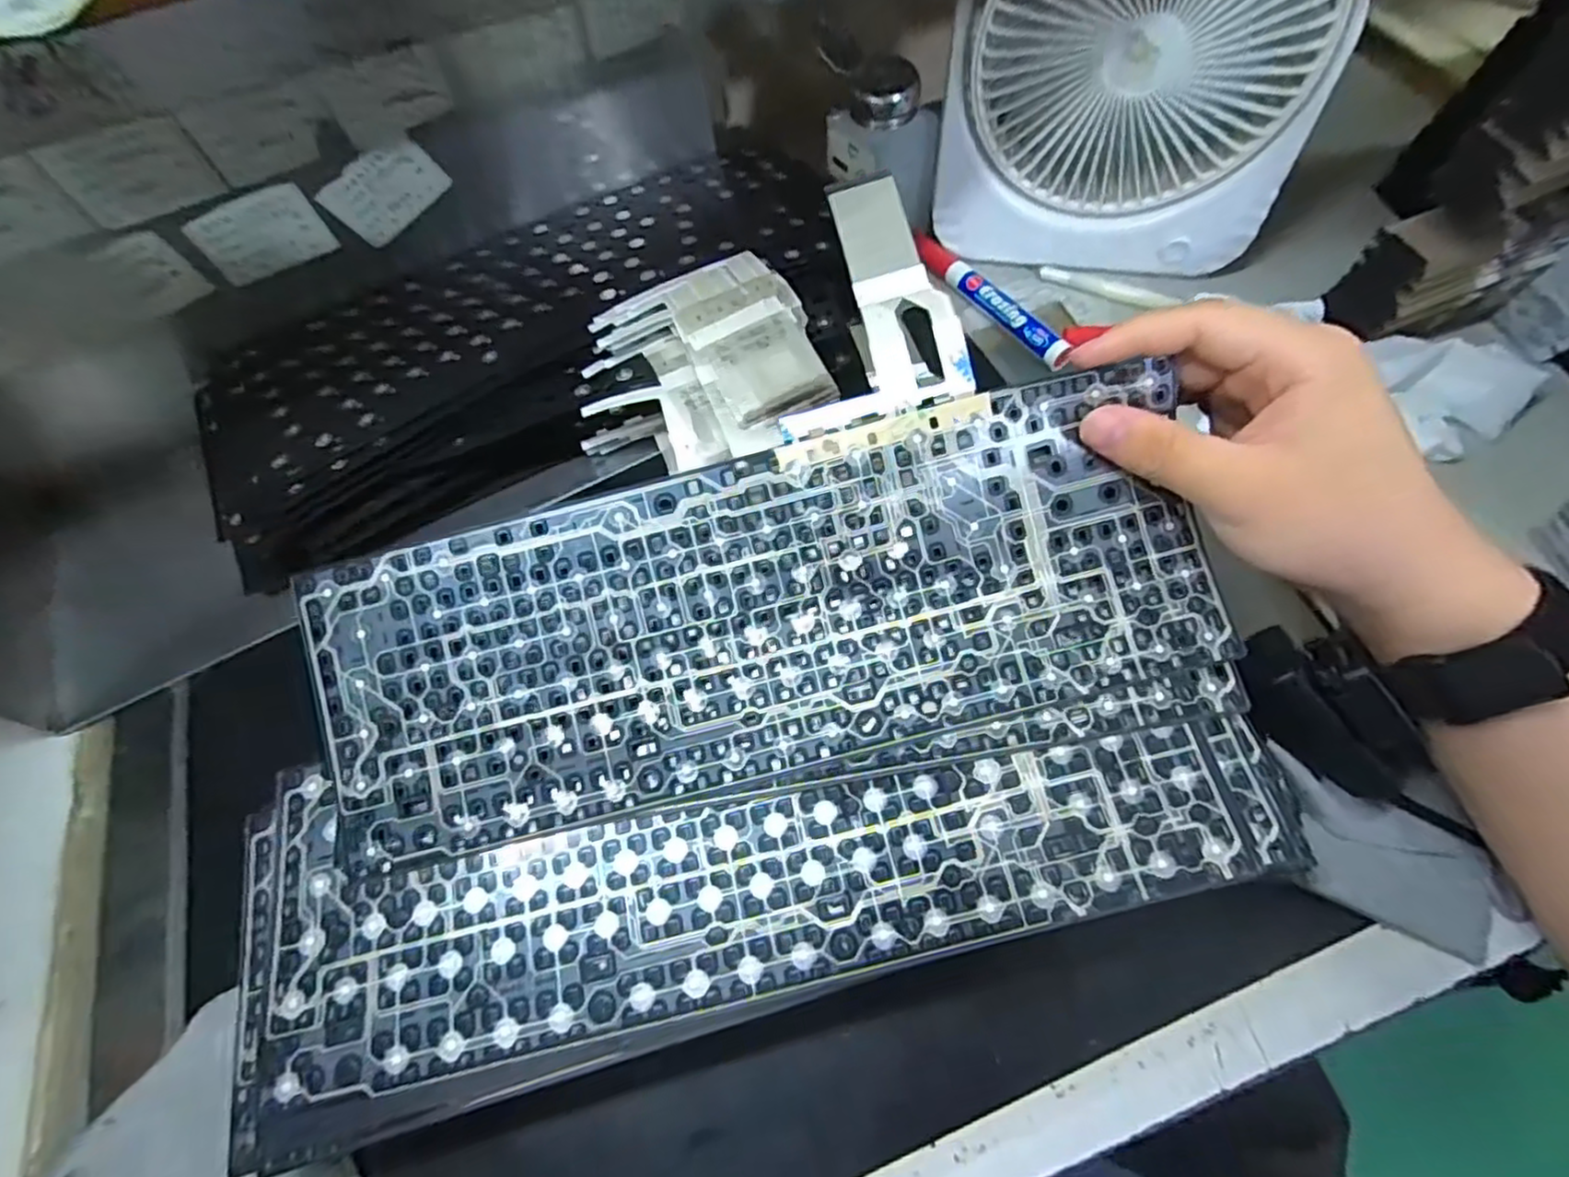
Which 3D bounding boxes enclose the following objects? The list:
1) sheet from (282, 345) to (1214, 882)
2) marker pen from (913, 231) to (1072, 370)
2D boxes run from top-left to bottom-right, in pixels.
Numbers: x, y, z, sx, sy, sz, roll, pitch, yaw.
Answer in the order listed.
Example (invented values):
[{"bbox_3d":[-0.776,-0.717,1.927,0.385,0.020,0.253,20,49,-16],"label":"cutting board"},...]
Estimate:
[{"bbox_3d":[-0.013,0.011,0.263,0.335,0.012,0.117,-14,86,1],"label":"sheet"},{"bbox_3d":[0.127,-0.180,0.428,0.018,0.014,0.133,-34,64,-12],"label":"marker pen"}]

